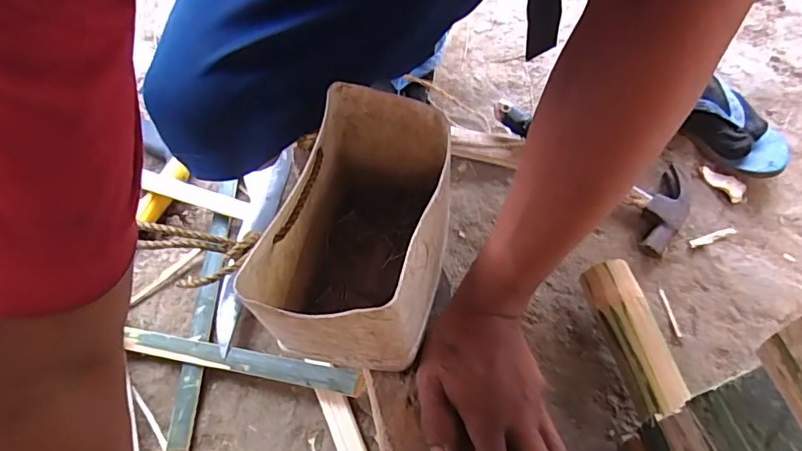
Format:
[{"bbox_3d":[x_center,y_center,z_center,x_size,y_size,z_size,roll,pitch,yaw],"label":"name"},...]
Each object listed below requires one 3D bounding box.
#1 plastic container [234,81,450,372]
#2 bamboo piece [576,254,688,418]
[{"bbox_3d":[-0.028,0.005,0.397,0.109,0.110,0.193,7,60,7],"label":"plastic container"},{"bbox_3d":[0.208,0.098,0.459,0.037,0.029,0.137,-11,59,-4],"label":"bamboo piece"}]

